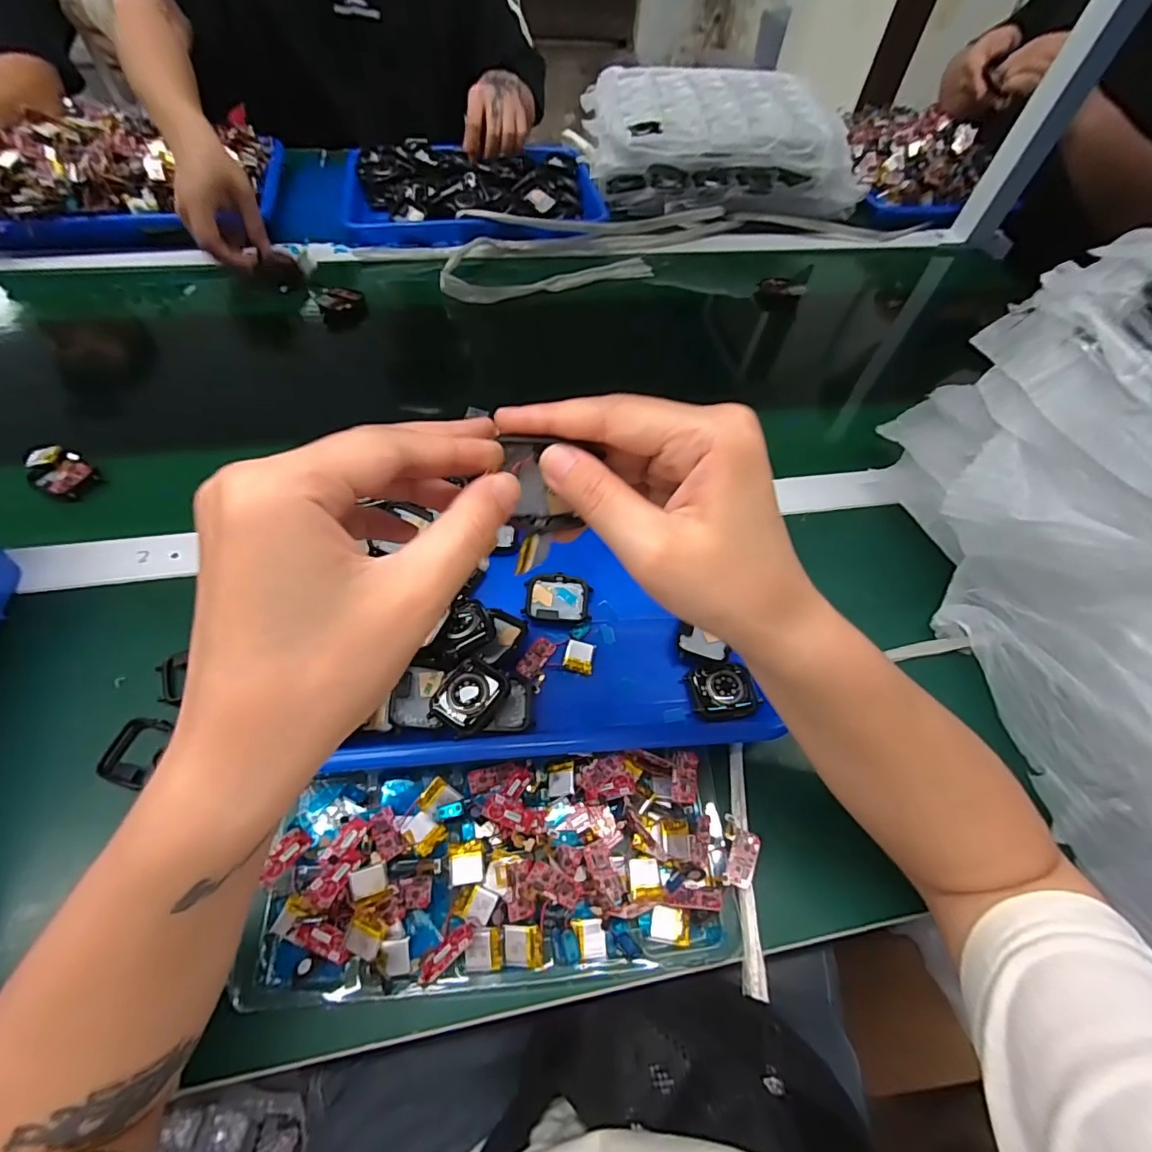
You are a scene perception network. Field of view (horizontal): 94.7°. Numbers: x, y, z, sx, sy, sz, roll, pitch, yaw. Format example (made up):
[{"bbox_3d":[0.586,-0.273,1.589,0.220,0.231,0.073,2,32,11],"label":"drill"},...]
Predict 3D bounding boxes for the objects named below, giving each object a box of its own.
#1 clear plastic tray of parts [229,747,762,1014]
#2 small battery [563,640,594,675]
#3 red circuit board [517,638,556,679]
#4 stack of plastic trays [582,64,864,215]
[{"bbox_3d":[-0.036,0.159,0.294,0.259,0.029,0.108,-2,57,-6],"label":"clear plastic tray of parts"},{"bbox_3d":[0.002,0.054,0.354,0.019,0.005,0.020,14,57,5],"label":"small battery"},{"bbox_3d":[-0.026,0.054,0.351,0.014,0.004,0.028,30,60,15],"label":"red circuit board"},{"bbox_3d":[0.194,-0.613,0.739,0.342,0.090,0.281,-4,57,-7],"label":"stack of plastic trays"}]

